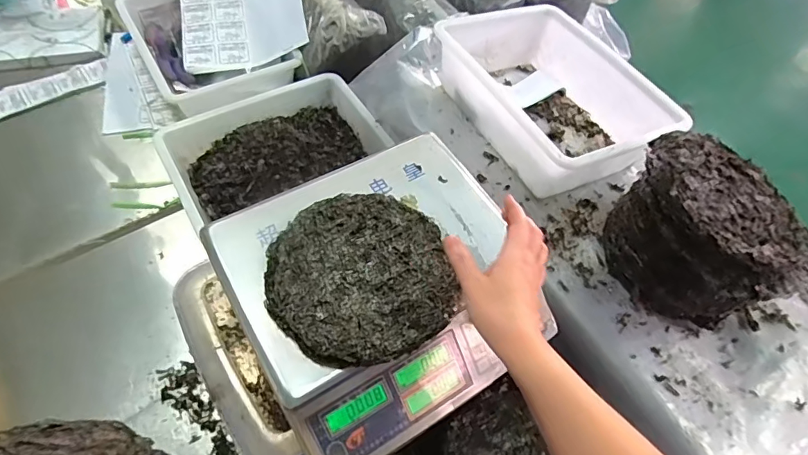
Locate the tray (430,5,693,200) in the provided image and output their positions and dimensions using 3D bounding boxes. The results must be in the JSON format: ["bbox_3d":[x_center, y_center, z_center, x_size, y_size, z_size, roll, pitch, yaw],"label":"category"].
[{"bbox_3d":[0.241,-0.225,0.792,0.266,0.138,0.356,-21,61,-18],"label":"tray"}]

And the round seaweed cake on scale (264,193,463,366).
[{"bbox_3d":[-0.047,0.048,0.499,0.189,0.017,0.186,-9,58,-11],"label":"round seaweed cake on scale"}]

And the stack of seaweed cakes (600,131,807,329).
[{"bbox_3d":[0.380,0.013,0.611,0.196,0.187,0.211,-10,58,-11],"label":"stack of seaweed cakes"}]

